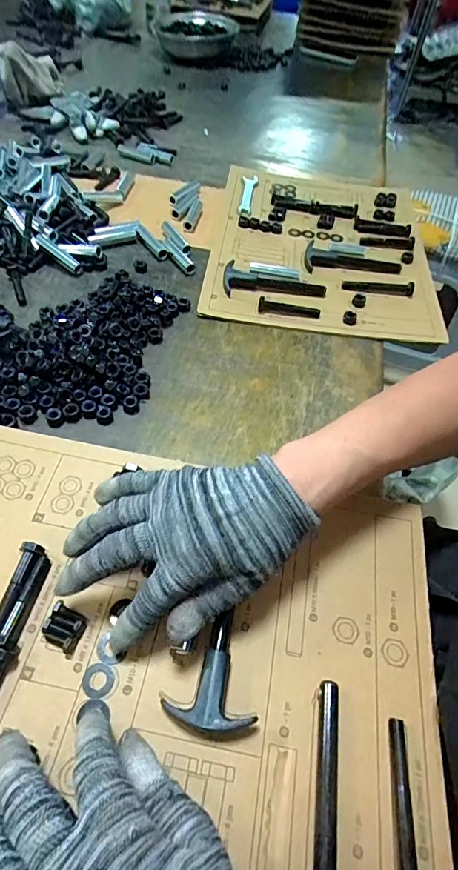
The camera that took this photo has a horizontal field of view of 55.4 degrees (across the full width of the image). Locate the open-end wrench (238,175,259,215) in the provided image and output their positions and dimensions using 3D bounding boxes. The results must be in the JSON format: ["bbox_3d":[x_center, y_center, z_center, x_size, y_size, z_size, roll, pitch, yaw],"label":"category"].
[{"bbox_3d":[0.030,-0.370,0.670,0.026,0.008,0.117,6,53,-1],"label":"open-end wrench"}]

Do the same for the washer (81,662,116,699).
[{"bbox_3d":[-0.081,0.152,0.272,0.020,0.004,0.018,18,54,8],"label":"washer"}]

